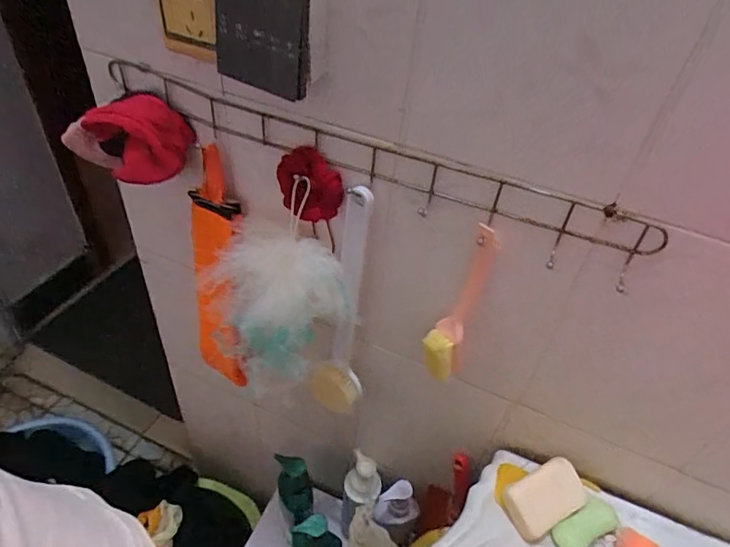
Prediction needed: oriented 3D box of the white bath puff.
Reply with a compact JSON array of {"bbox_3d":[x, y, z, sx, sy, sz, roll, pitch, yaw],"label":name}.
[{"bbox_3d":[-0.100,0.040,0.581,0.146,0.158,0.109,30,48,22],"label":"white bath puff"}]

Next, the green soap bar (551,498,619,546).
[{"bbox_3d":[0.263,0.301,0.599,0.088,0.017,0.037,-19,49,-25],"label":"green soap bar"}]

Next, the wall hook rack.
[{"bbox_3d":[-0.021,-0.120,0.512,0.595,0.058,0.029,23,45,16],"label":"wall hook rack"}]

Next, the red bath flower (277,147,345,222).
[{"bbox_3d":[-0.058,-0.093,0.533,0.071,0.071,0.023,26,46,19],"label":"red bath flower"}]

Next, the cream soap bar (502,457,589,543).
[{"bbox_3d":[0.219,0.270,0.611,0.097,0.018,0.062,-27,64,-9],"label":"cream soap bar"}]

